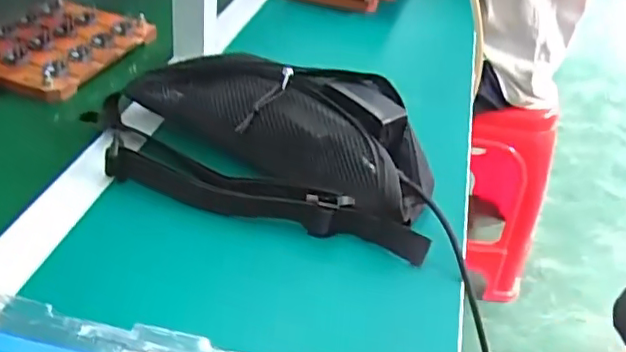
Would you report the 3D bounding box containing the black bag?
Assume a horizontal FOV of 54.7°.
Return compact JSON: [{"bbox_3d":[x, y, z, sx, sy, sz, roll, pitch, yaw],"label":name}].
[{"bbox_3d":[-0.045,-0.035,0.532,0.301,0.082,0.143,13,38,7],"label":"black bag"}]

